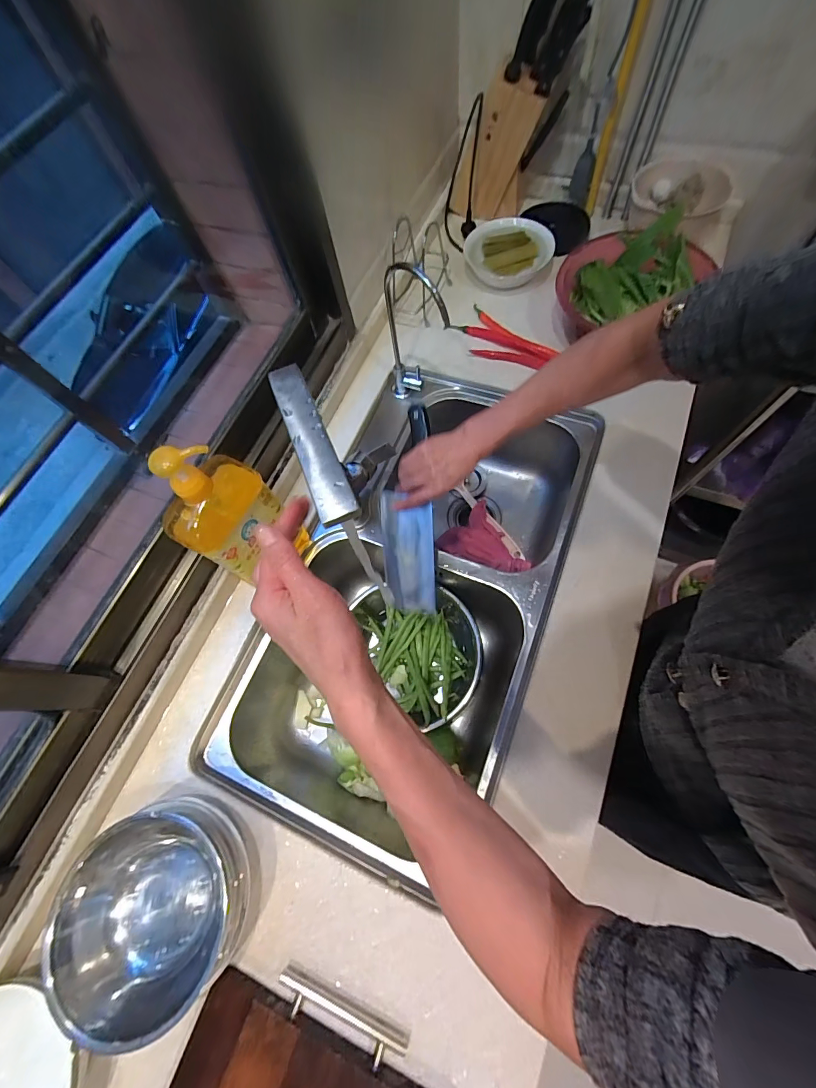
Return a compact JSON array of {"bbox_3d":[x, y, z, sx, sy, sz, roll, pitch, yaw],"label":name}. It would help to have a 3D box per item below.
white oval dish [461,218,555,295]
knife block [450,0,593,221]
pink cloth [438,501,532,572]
[{"bbox_3d":[0.201,-0.581,0.816,0.173,0.045,0.154,-2,69,5],"label":"white oval dish"},{"bbox_3d":[0.186,-0.780,0.747,0.189,0.308,0.098,6,70,8],"label":"knife block"},{"bbox_3d":[0.150,0.009,0.804,0.126,0.040,0.163,-36,70,-8],"label":"pink cloth"}]

